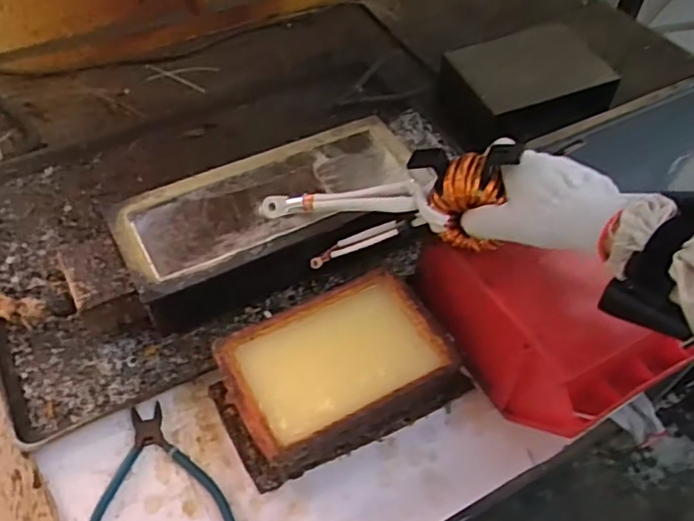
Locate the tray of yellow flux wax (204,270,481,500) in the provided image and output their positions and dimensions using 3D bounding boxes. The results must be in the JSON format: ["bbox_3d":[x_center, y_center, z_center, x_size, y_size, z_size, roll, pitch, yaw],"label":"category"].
[{"bbox_3d":[-0.008,0.103,0.587,0.231,0.063,0.141,-22,55,-18],"label":"tray of yellow flux wax"}]

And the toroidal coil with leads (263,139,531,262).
[{"bbox_3d":[0.043,-0.048,0.608,0.261,0.091,0.053,-11,43,33],"label":"toroidal coil with leads"}]

